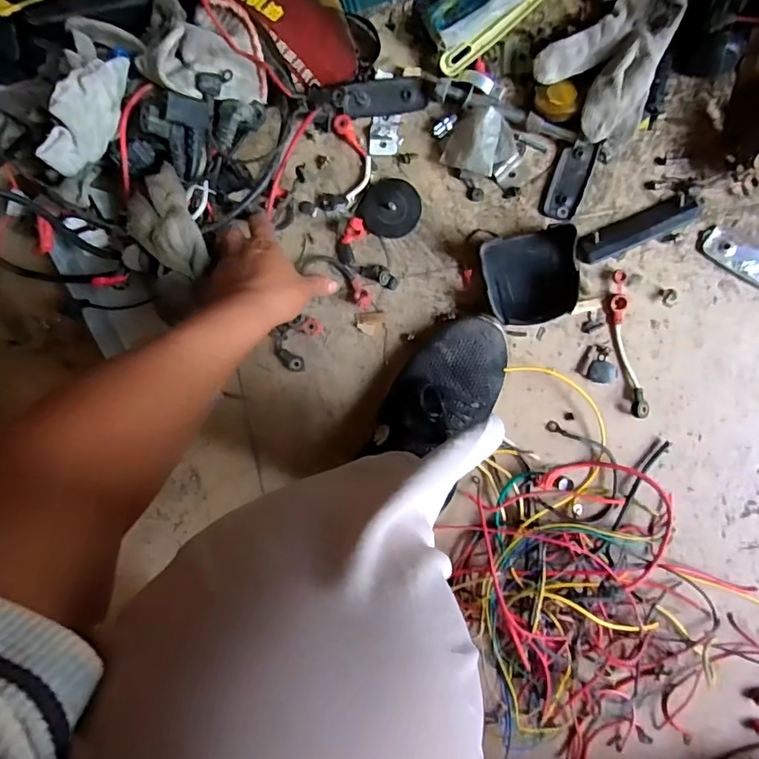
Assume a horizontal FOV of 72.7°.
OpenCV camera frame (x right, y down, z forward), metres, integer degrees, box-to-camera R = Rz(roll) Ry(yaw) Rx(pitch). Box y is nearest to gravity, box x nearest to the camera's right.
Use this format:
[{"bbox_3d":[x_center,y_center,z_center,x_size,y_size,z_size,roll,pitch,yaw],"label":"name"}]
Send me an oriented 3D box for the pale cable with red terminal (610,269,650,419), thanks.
[{"bbox_3d":[0.238,-0.033,0.496,0.019,0.011,0.140,-11,94,9],"label":"pale cable with red terminal"}]

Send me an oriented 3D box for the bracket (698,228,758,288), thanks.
[{"bbox_3d":[0.339,-0.111,0.479,0.085,0.004,0.031,27,98,5],"label":"bracket"}]

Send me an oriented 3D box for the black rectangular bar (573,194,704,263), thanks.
[{"bbox_3d":[0.242,-0.141,0.479,0.111,0.020,0.027,-22,92,10],"label":"black rectangular bar"}]

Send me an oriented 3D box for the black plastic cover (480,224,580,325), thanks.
[{"bbox_3d":[0.143,-0.097,0.491,0.081,0.042,0.084,-8,94,9],"label":"black plastic cover"}]

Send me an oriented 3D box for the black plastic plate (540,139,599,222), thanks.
[{"bbox_3d":[0.182,-0.191,0.494,0.032,0.010,0.073,19,98,6],"label":"black plastic plate"}]

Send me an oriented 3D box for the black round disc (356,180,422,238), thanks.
[{"bbox_3d":[0.012,-0.172,0.519,0.057,0.011,0.055,1,95,8],"label":"black round disc"}]

